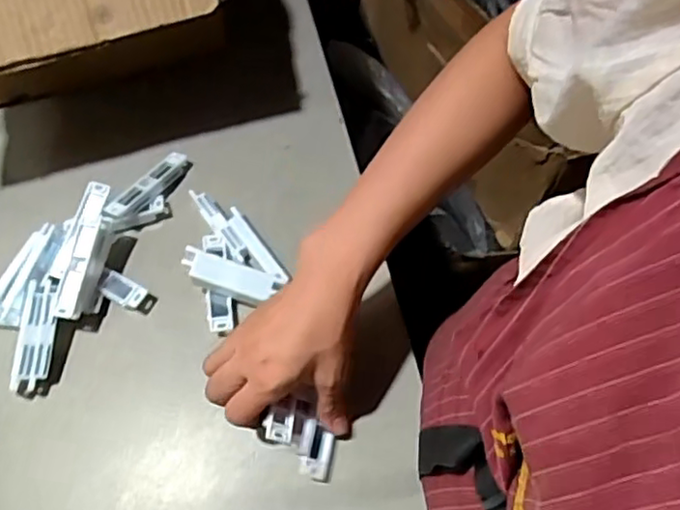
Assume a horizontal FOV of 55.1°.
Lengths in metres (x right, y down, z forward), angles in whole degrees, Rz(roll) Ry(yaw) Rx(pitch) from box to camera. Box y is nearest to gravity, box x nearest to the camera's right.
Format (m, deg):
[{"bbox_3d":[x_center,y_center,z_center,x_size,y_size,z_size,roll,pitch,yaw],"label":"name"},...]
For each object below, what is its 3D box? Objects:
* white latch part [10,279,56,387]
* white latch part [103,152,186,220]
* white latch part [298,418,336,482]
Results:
[{"bbox_3d":[-0.258,0.067,0.556,0.030,0.009,0.091,2,77,3],"label":"white latch part"},{"bbox_3d":[-0.187,-0.067,0.630,0.025,0.010,0.098,28,54,14],"label":"white latch part"},{"bbox_3d":[-0.019,0.155,0.519,0.026,0.014,0.046,4,80,-14],"label":"white latch part"}]

